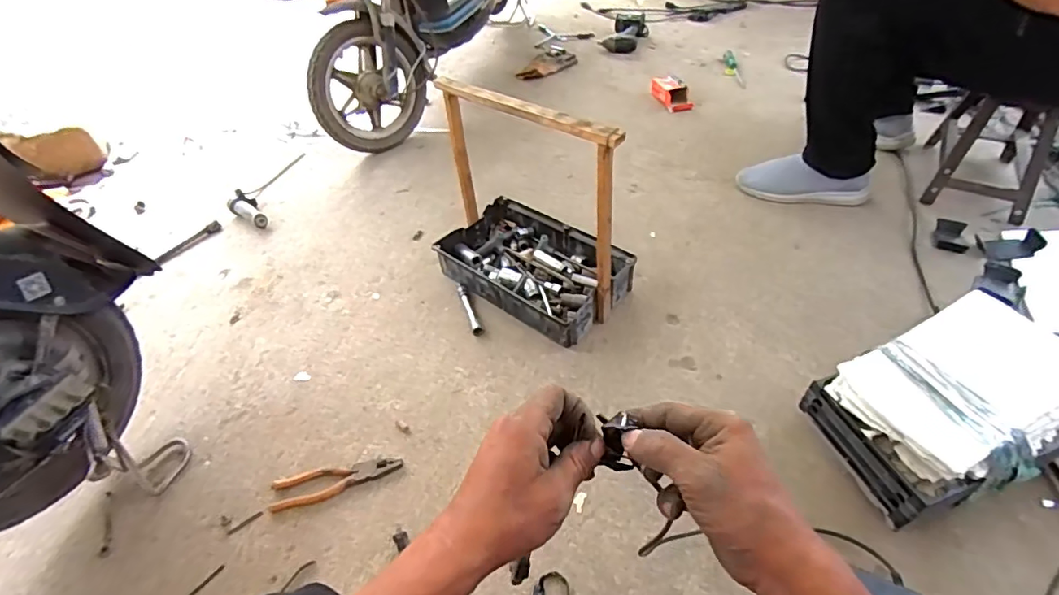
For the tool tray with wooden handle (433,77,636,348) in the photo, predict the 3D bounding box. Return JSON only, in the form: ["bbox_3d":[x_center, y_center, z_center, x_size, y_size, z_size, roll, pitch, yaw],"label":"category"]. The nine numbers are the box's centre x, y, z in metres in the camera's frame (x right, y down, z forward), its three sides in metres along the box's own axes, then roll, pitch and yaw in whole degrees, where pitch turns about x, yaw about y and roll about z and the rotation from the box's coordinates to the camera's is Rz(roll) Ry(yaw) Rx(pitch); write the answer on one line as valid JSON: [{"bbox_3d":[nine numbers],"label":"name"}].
[{"bbox_3d":[-0.001,-0.162,0.917,0.357,0.357,0.217,31,55,28],"label":"tool tray with wooden handle"}]

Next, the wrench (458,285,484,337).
[{"bbox_3d":[-0.114,0.020,0.994,0.021,0.016,0.129,-16,46,-11],"label":"wrench"}]

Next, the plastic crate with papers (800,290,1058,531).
[{"bbox_3d":[0.567,0.146,0.698,0.305,0.124,0.208,-20,47,-14],"label":"plastic crate with papers"}]

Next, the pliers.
[{"bbox_3d":[-0.284,0.275,0.772,0.185,0.013,0.051,-11,45,-6],"label":"pliers"}]

